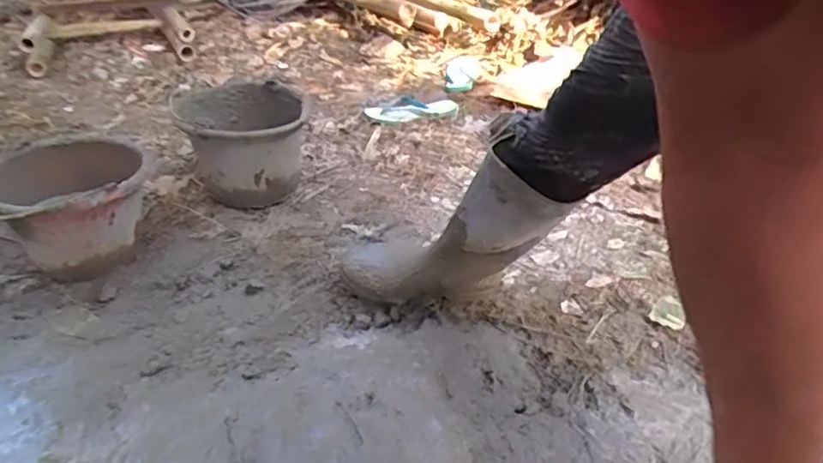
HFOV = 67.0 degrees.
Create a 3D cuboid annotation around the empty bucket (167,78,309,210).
[{"bbox_3d":[-0.371,-0.194,1.413,0.260,0.236,0.265,-3,32,2],"label":"empty bucket"}]

